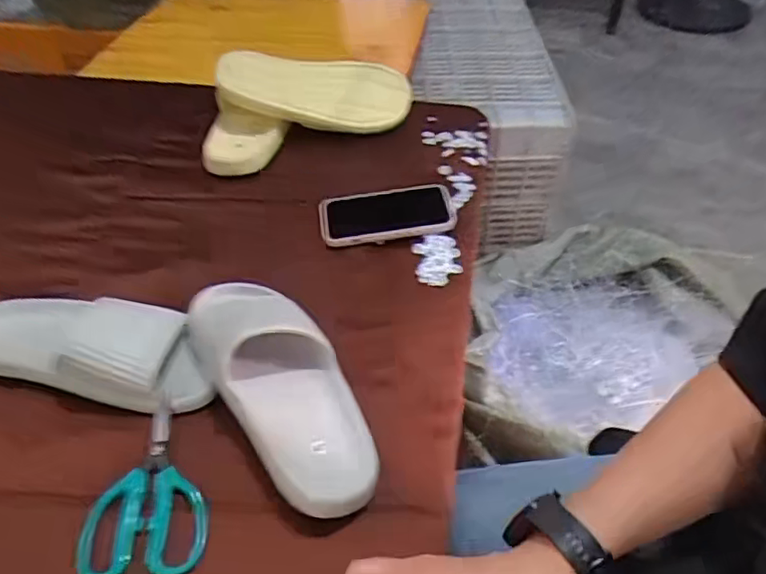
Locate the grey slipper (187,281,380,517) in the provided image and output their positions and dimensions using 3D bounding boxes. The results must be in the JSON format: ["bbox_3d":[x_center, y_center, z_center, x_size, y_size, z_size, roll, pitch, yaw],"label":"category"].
[{"bbox_3d":[-0.092,0.070,0.529,0.108,0.061,0.230,-23,50,-20],"label":"grey slipper"}]

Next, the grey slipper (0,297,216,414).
[{"bbox_3d":[-0.275,0.051,0.565,0.257,0.055,0.105,6,45,6],"label":"grey slipper"}]

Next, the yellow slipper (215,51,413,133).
[{"bbox_3d":[-0.090,-0.265,0.809,0.257,0.068,0.084,3,46,-12],"label":"yellow slipper"}]

